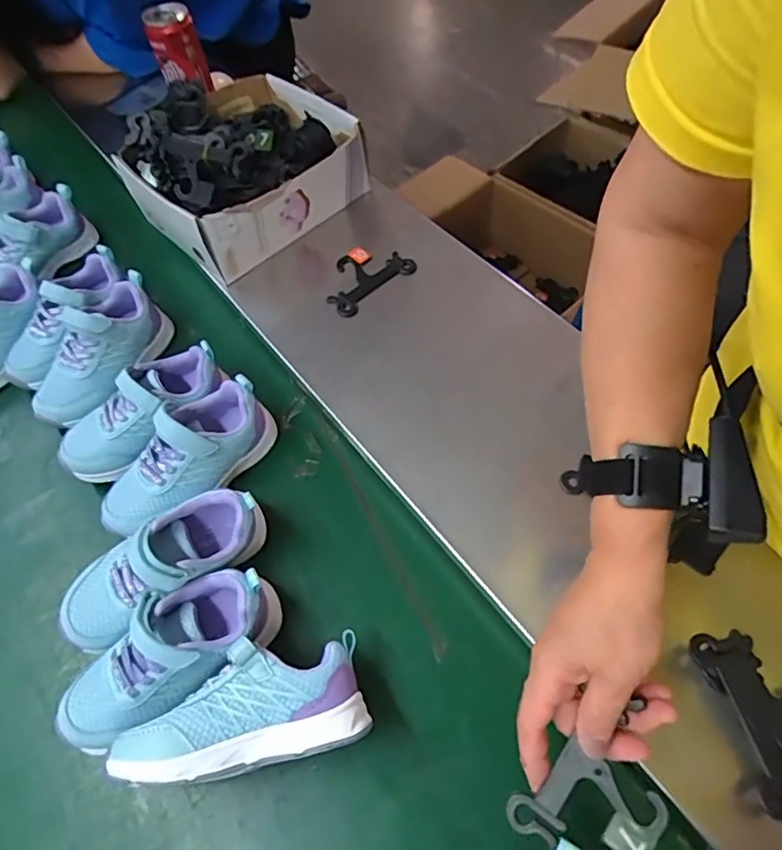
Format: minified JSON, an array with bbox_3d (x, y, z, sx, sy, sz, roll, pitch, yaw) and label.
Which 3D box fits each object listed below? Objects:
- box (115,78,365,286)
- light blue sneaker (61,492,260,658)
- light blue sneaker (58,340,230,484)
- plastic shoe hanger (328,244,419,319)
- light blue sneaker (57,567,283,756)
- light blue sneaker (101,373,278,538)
[{"bbox_3d":[-0.171,-0.301,0.661,0.219,0.107,0.224,-39,63,-18],"label":"box"},{"bbox_3d":[-0.172,0.108,0.442,0.160,0.085,0.066,-28,59,-13],"label":"light blue sneaker"},{"bbox_3d":[-0.228,-0.012,0.532,0.156,0.074,0.086,-23,58,-10],"label":"light blue sneaker"},{"bbox_3d":[-0.032,-0.161,0.624,0.099,0.015,0.067,-38,63,-18],"label":"plastic shoe hanger"},{"bbox_3d":[-0.159,0.165,0.414,0.161,0.074,0.071,-27,59,-12],"label":"light blue sneaker"},{"bbox_3d":[-0.179,0.027,0.503,0.162,0.071,0.068,-35,61,-17],"label":"light blue sneaker"}]

